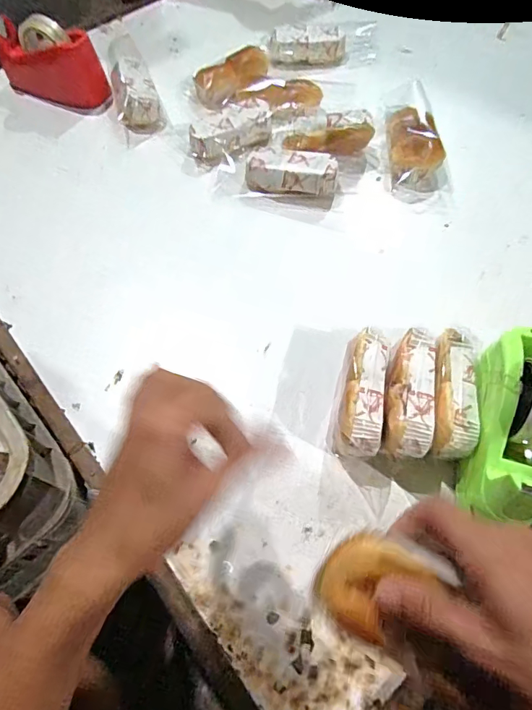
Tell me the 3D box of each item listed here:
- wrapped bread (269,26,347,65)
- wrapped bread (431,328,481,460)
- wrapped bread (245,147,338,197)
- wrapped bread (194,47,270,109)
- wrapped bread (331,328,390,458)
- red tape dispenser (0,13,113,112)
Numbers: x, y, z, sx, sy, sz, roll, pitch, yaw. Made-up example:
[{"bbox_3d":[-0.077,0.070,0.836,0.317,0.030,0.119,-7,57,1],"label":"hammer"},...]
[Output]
[{"bbox_3d":[0.077,-0.580,0.817,0.151,0.037,0.058,-4,61,-1],"label":"wrapped bread"},{"bbox_3d":[0.200,0.042,0.479,0.046,0.062,0.145,10,62,7],"label":"wrapped bread"},{"bbox_3d":[0.037,-0.270,0.662,0.138,0.054,0.062,15,62,9],"label":"wrapped bread"},{"bbox_3d":[-0.058,-0.499,0.785,0.078,0.038,0.151,36,67,19],"label":"wrapped bread"},{"bbox_3d":[0.102,0.046,0.476,0.045,0.070,0.127,11,62,7],"label":"wrapped bread"},{"bbox_3d":[-0.393,-0.531,0.790,0.209,0.109,0.072,18,63,11],"label":"red tape dispenser"}]

